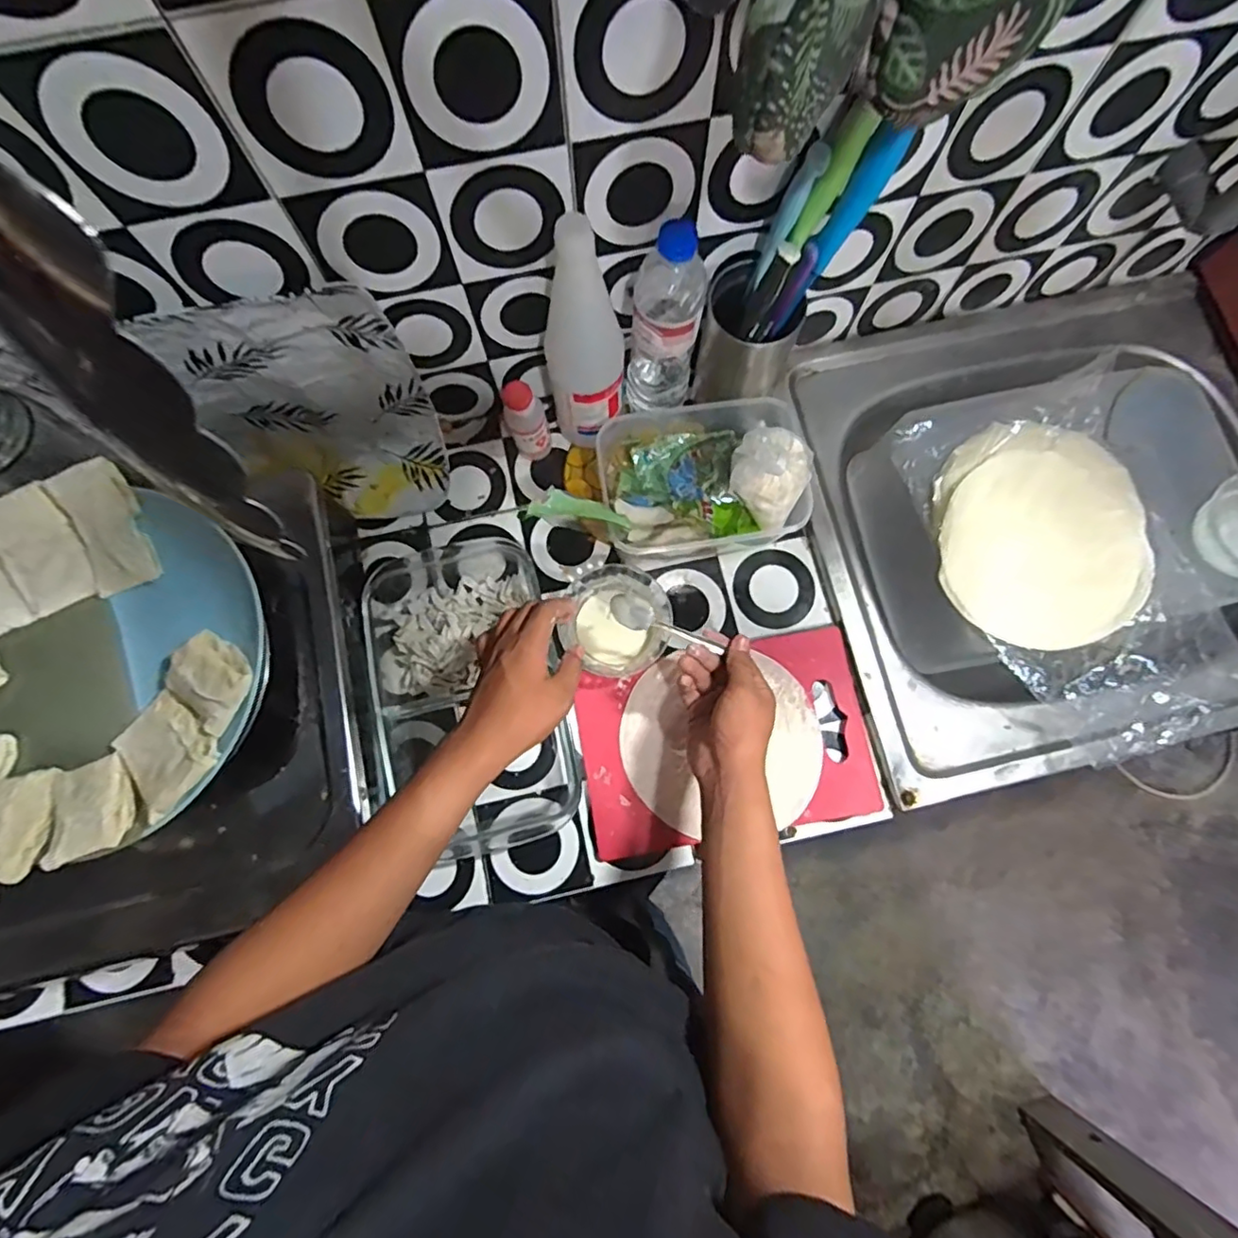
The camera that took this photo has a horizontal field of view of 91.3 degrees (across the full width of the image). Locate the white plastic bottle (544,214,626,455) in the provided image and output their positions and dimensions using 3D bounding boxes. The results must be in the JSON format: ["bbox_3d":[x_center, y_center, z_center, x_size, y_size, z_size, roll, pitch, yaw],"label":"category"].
[{"bbox_3d":[-0.030,-0.245,0.559,0.076,0.246,0.073,-8,77,-1],"label":"white plastic bottle"}]

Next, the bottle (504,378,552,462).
[{"bbox_3d":[-0.093,-0.201,0.626,0.044,0.104,0.035,-18,78,-3],"label":"bottle"}]

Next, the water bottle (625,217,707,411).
[{"bbox_3d":[0.041,-0.268,0.571,0.065,0.214,0.059,5,77,2],"label":"water bottle"}]

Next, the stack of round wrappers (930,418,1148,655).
[{"bbox_3d":[0.415,-0.082,0.593,0.193,0.032,0.211,7,78,2],"label":"stack of round wrappers"}]

